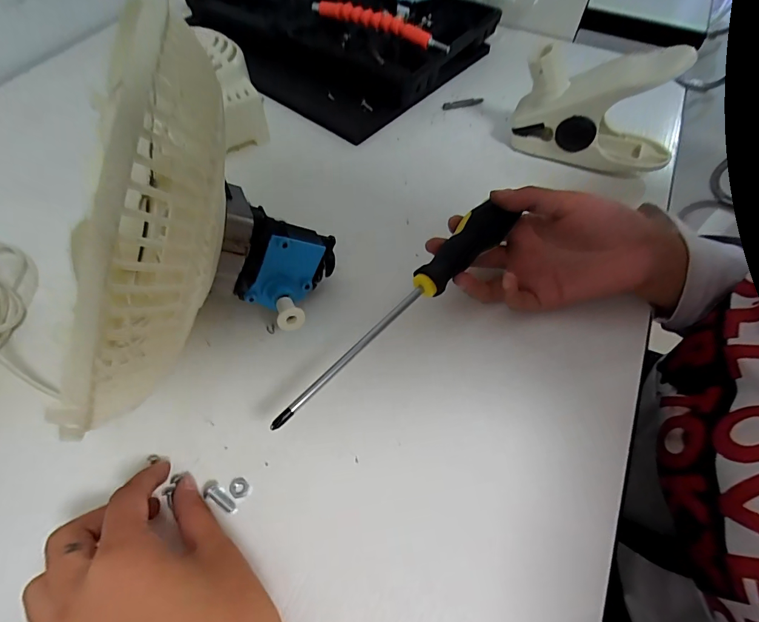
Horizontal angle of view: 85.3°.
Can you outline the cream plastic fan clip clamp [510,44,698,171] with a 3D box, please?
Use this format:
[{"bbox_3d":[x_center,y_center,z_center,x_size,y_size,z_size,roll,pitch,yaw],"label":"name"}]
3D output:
[{"bbox_3d":[0.197,-0.180,0.369,0.142,0.097,0.052,17,58,10],"label":"cream plastic fan clip clamp"}]

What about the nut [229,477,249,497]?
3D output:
[{"bbox_3d":[-0.082,0.102,0.239,0.012,0.004,0.010,32,62,18],"label":"nut"}]

